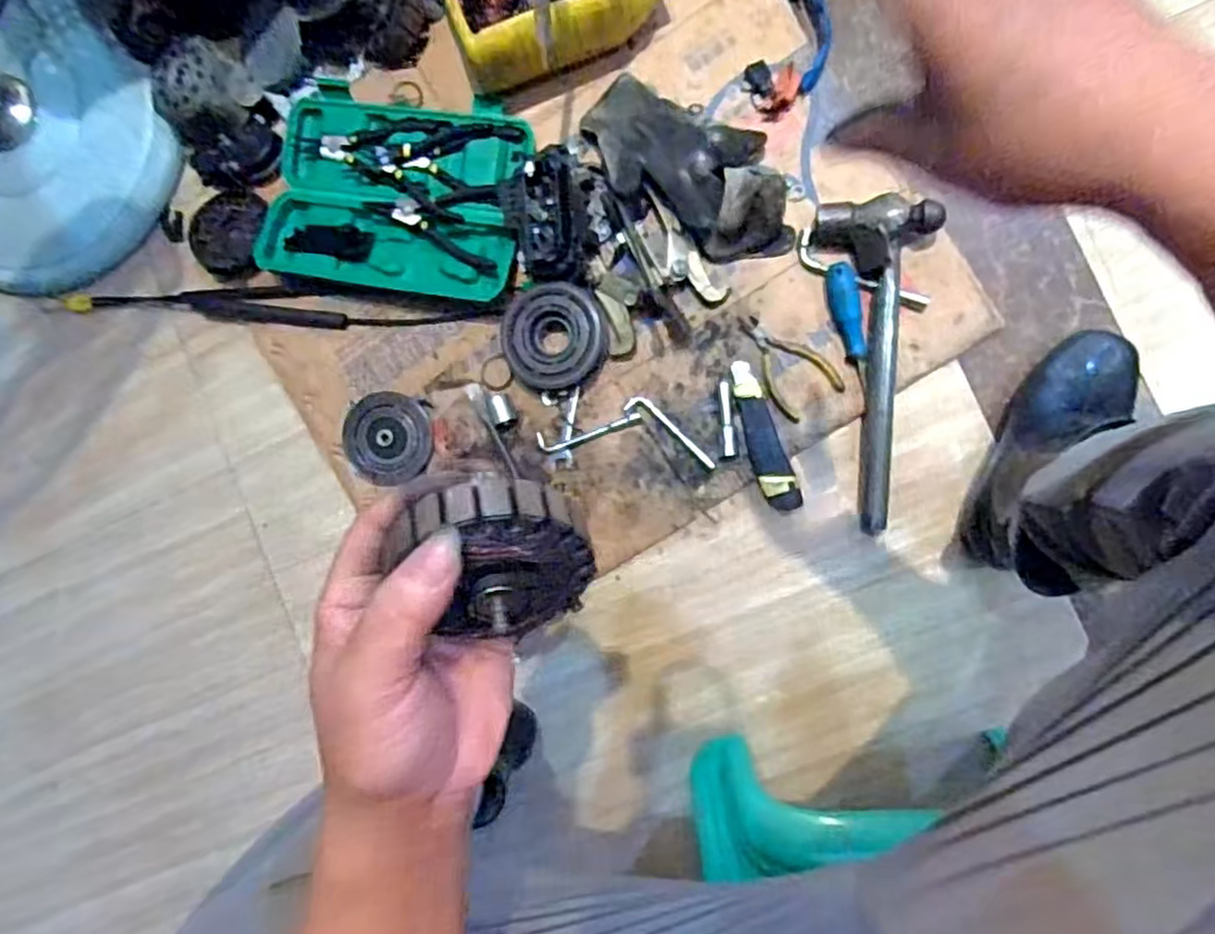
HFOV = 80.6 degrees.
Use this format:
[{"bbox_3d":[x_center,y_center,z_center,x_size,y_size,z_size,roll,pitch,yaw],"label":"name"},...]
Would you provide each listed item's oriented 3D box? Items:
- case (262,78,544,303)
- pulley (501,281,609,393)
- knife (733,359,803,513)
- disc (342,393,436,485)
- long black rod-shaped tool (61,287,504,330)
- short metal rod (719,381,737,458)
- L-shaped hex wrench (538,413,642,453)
[{"bbox_3d":[-0.236,-0.307,0.794,0.293,0.034,0.214,11,92,9],"label":"case"},{"bbox_3d":[-0.056,-0.137,0.764,0.107,0.034,0.108,0,90,9],"label":"pulley"},{"bbox_3d":[0.161,-0.032,0.750,0.037,0.023,0.161,-20,87,9],"label":"knife"},{"bbox_3d":[-0.249,-0.033,0.806,0.102,0.019,0.097,0,90,9],"label":"disc"},{"bbox_3d":[-0.405,-0.193,0.866,0.575,0.034,0.043,6,91,9],"label":"long black rod-shaped tool"},{"bbox_3d":[0.126,-0.050,0.758,0.016,0.012,0.083,-6,89,9],"label":"short metal rod"},{"bbox_3d":[-0.020,-0.040,0.784,0.116,0.004,0.024,-17,88,9],"label":"L-shaped hex wrench"}]

